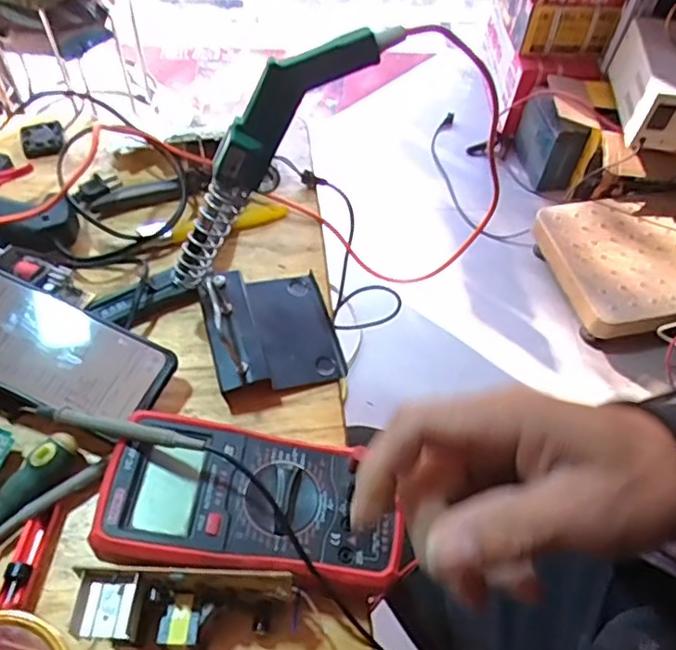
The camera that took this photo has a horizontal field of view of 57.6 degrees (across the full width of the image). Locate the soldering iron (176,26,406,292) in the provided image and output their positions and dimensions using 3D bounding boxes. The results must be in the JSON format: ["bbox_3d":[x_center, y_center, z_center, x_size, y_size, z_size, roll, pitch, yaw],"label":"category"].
[{"bbox_3d":[-0.051,-0.112,0.414,0.054,0.223,0.024,11,41,-46],"label":"soldering iron"}]

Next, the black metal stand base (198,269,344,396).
[{"bbox_3d":[-0.053,-0.004,0.489,0.098,0.037,0.110,-12,55,-12],"label":"black metal stand base"}]

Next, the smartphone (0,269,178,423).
[{"bbox_3d":[-0.204,0.018,0.440,0.163,0.009,0.075,25,65,2],"label":"smartphone"}]

